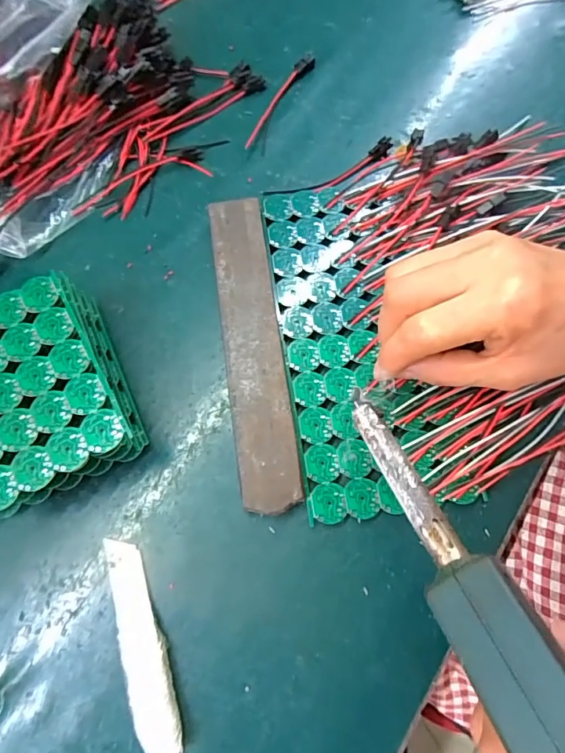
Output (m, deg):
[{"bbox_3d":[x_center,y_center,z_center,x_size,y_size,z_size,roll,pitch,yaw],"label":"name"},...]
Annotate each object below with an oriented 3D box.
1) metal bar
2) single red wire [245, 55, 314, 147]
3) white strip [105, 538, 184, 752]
[{"bbox_3d":[-0.018,-0.020,0.283,0.033,0.015,0.198,-9,72,-1],"label":"metal bar"},{"bbox_3d":[-0.004,-0.211,0.350,0.013,0.006,0.098,31,76,11],"label":"single red wire"},{"bbox_3d":[-0.073,0.136,0.237,0.023,0.009,0.103,-19,72,-4],"label":"white strip"}]

